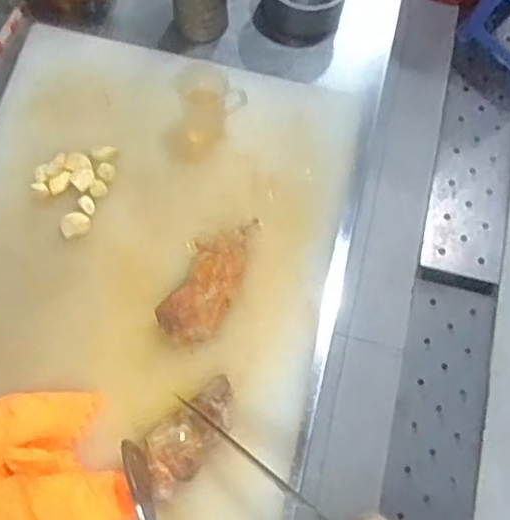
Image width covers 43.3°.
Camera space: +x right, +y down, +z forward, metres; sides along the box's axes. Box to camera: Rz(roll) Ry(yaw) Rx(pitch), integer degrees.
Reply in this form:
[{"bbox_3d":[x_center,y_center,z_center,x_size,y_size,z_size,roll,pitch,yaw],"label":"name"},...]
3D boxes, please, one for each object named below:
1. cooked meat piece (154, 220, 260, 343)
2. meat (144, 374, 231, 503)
[{"bbox_3d":[-0.046,0.016,0.646,0.061,0.025,0.138,19,70,6],"label":"cooked meat piece"},{"bbox_3d":[-0.060,0.159,0.586,0.113,0.035,0.055,-42,76,-15],"label":"meat"}]

